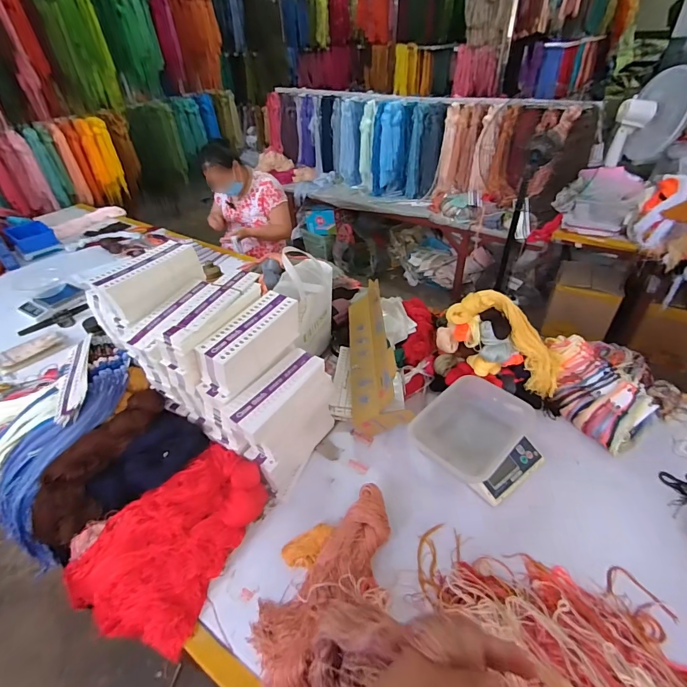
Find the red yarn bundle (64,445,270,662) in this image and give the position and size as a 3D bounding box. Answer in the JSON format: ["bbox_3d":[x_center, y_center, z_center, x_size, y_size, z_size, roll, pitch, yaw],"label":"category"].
[{"bbox_3d":[-0.367,0.390,0.819,0.282,0.108,0.358,12,41,18],"label":"red yarn bundle"}]

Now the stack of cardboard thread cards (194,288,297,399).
[{"bbox_3d":[-0.207,-0.003,0.874,0.082,0.108,0.247,21,44,27],"label":"stack of cardboard thread cards"}]

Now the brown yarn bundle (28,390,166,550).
[{"bbox_3d":[-0.564,0.275,0.876,0.120,0.102,0.392,25,73,29],"label":"brown yarn bundle"}]

